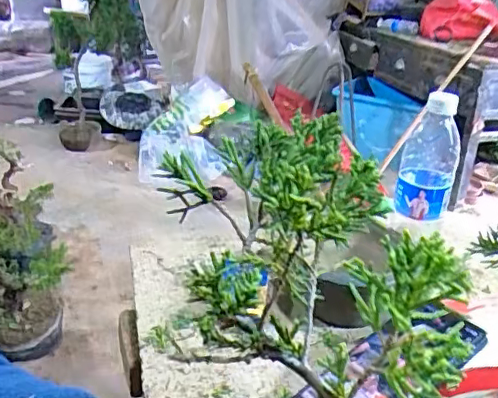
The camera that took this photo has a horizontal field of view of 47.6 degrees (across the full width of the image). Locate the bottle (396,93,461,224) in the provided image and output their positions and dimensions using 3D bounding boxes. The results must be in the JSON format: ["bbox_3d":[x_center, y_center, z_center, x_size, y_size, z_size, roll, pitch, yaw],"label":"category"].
[{"bbox_3d":[0.209,-0.048,0.658,0.061,0.154,0.048,13,26,19],"label":"bottle"}]

